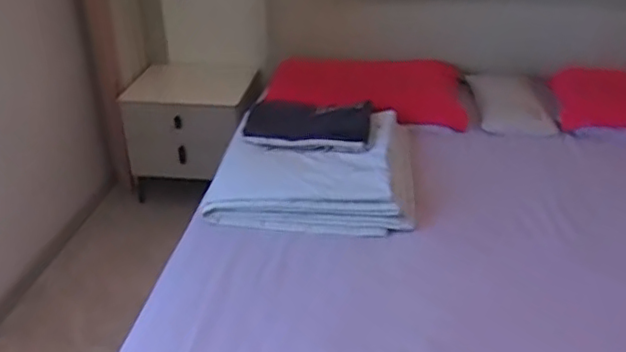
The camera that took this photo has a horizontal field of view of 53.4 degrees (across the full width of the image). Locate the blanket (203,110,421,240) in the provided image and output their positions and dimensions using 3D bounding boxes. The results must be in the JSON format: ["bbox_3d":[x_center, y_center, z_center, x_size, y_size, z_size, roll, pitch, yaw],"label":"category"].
[{"bbox_3d":[0.019,-0.043,1.786,0.550,0.120,0.576,-1,34,6],"label":"blanket"}]

